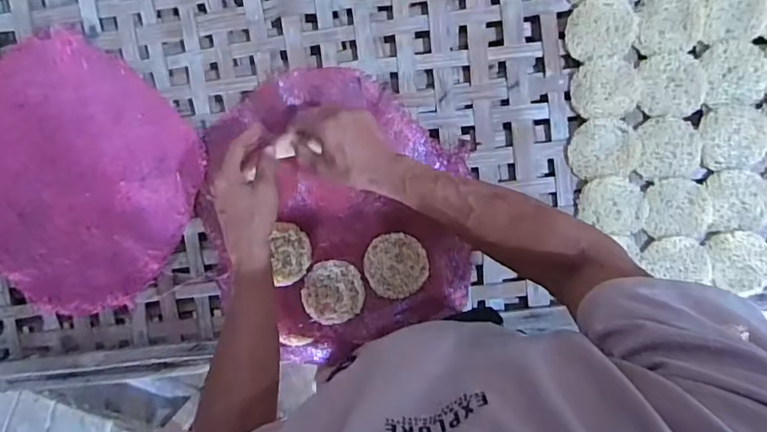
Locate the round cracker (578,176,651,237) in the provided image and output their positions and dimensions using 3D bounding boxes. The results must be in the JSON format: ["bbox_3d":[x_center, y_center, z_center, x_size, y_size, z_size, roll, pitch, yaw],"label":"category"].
[{"bbox_3d":[0.281,-0.013,0.642,0.079,0.011,0.065,20,95,4],"label":"round cracker"}]

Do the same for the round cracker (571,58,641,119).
[{"bbox_3d":[0.268,-0.153,0.630,0.076,0.004,0.070,0,93,5],"label":"round cracker"}]

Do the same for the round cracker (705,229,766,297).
[{"bbox_3d":[0.424,0.055,0.623,0.069,0.008,0.077,-9,92,6],"label":"round cracker"}]

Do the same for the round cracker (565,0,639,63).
[{"bbox_3d":[0.261,-0.224,0.630,0.079,0.012,0.071,-10,92,6],"label":"round cracker"}]

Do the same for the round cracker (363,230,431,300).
[{"bbox_3d":[0.016,0.063,0.657,0.077,0.004,0.080,0,93,5],"label":"round cracker"}]

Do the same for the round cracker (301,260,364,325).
[{"bbox_3d":[-0.064,0.097,0.666,0.076,0.010,0.076,0,93,5],"label":"round cracker"}]

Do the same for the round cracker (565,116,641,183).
[{"bbox_3d":[0.269,-0.083,0.642,0.078,0.011,0.071,0,93,5],"label":"round cracker"}]

